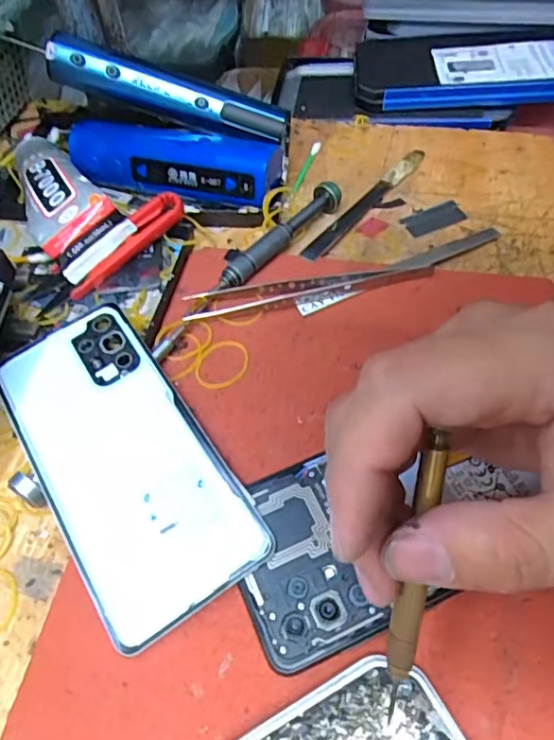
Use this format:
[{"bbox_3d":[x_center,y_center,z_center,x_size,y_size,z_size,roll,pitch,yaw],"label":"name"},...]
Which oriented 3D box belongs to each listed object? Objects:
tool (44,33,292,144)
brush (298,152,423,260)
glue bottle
[{"bbox_3d":[-0.068,-0.175,0.357,0.150,0.027,0.019,15,56,-5],"label":"tool"},{"bbox_3d":[0.056,-0.104,0.352,0.014,0.011,0.120,36,64,24],"label":"brush"},{"bbox_3d":[-0.122,-0.094,0.324,0.050,0.041,0.095,-36,61,-20],"label":"glue bottle"}]

